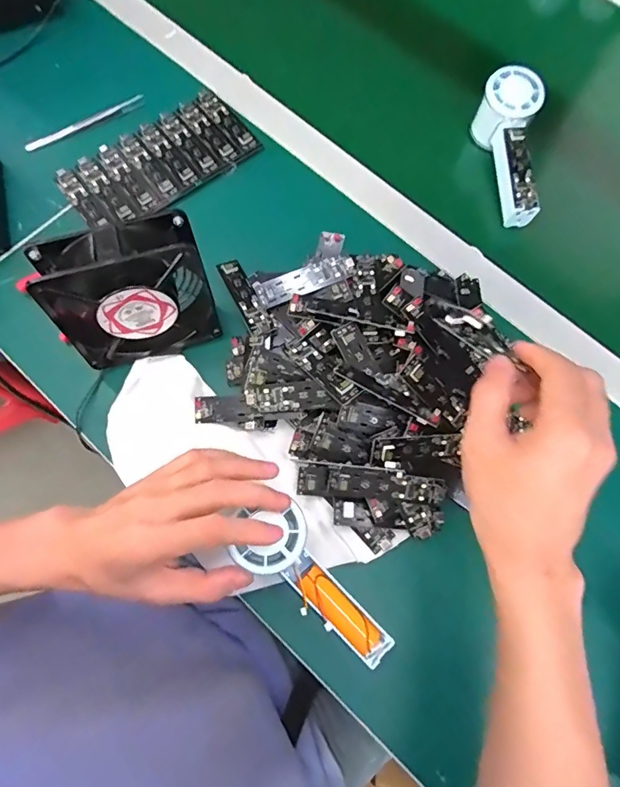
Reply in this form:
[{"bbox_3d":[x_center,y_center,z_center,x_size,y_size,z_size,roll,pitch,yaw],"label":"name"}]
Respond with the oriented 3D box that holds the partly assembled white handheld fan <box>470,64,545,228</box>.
[{"bbox_3d":[0.207,-0.247,0.497,0.053,0.050,0.151,-5,87,0],"label":"partly assembled white handheld fan"}]

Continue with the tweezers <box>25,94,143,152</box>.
[{"bbox_3d":[-0.241,-0.290,0.514,0.133,0.004,0.014,-26,76,-5],"label":"tweezers"}]

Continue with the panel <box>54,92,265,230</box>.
[{"bbox_3d":[-0.155,-0.240,0.495,0.193,0.010,0.097,-35,78,-10],"label":"panel"}]

